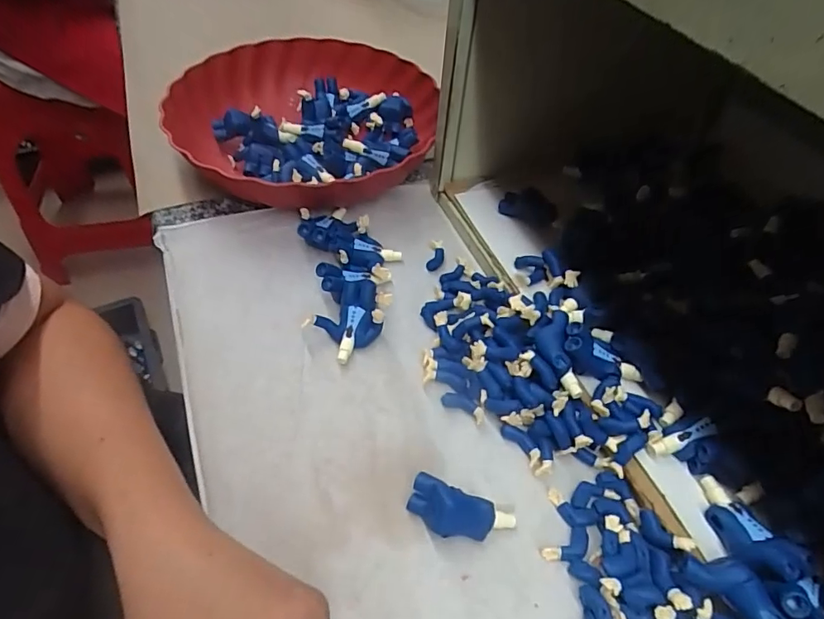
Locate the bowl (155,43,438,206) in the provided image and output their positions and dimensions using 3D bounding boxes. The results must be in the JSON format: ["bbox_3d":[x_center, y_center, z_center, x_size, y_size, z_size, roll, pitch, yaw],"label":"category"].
[{"bbox_3d":[-0.097,-0.174,0.469,0.230,0.054,0.242,2,50,-2],"label":"bowl"}]

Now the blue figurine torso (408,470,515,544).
[{"bbox_3d":[0.026,0.110,0.266,0.057,0.024,0.025,16,51,10],"label":"blue figurine torso"}]

